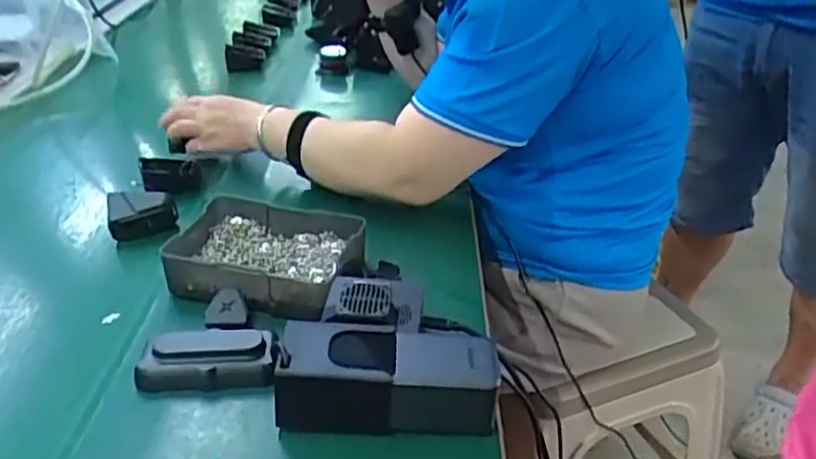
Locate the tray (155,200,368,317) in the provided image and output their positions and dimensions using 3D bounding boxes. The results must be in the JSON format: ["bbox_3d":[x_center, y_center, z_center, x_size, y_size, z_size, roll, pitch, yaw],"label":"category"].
[{"bbox_3d":[-0.131,0.022,0.634,0.174,0.041,0.130,8,33,13],"label":"tray"}]

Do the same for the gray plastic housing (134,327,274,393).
[{"bbox_3d":[-0.156,0.098,0.526,0.100,0.030,0.042,-5,33,-7],"label":"gray plastic housing"}]

